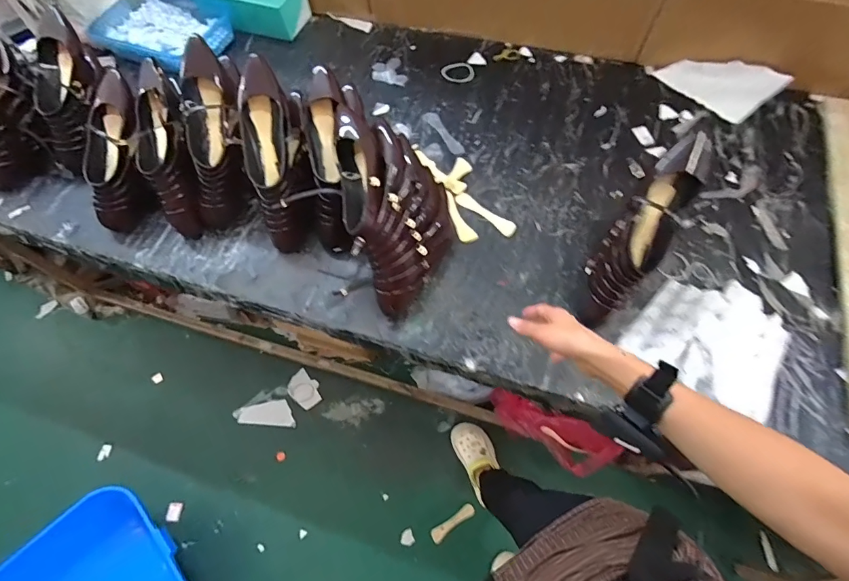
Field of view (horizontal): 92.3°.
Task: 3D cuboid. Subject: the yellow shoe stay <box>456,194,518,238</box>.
[{"bbox_3d":[0.130,-0.162,0.869,0.148,0.011,0.034,39,73,18],"label":"yellow shoe stay"}]

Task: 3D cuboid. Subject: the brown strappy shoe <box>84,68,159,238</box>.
[{"bbox_3d":[-0.635,-0.280,0.840,0.088,0.081,0.313,5,103,5],"label":"brown strappy shoe"}]

